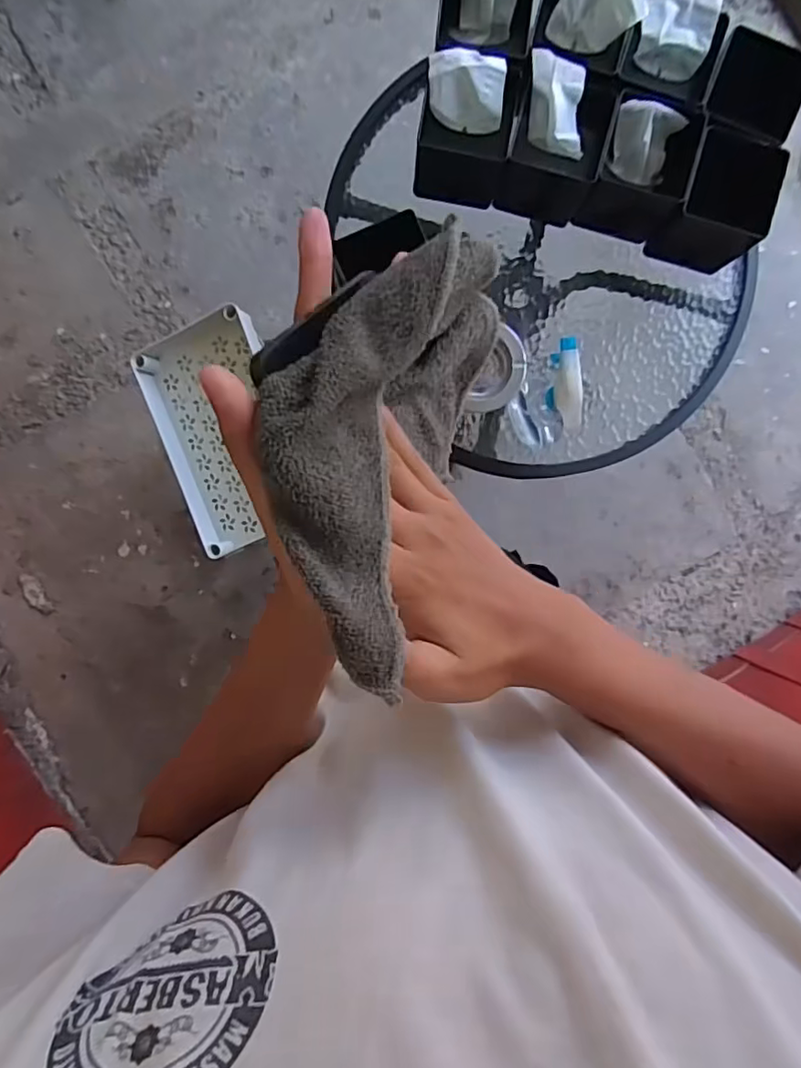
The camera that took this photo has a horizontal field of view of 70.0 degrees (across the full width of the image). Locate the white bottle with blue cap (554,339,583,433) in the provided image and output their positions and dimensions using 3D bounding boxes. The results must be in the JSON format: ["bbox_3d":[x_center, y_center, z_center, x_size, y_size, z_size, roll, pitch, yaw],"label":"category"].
[{"bbox_3d":[0.184,-0.162,0.627,0.024,0.022,0.100,-8,105,-2],"label":"white bottle with blue cap"}]

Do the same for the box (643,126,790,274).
[{"bbox_3d":[0.409,-0.432,0.756,0.107,0.125,0.113,20,90,-4],"label":"box"}]

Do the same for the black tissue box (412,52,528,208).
[{"bbox_3d":[0.083,-0.511,0.726,0.113,0.118,0.112,8,90,-4],"label":"black tissue box"}]

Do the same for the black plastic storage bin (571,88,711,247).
[{"bbox_3d":[0.304,-0.466,0.741,0.111,0.101,0.133,14,90,-4],"label":"black plastic storage bin"}]

